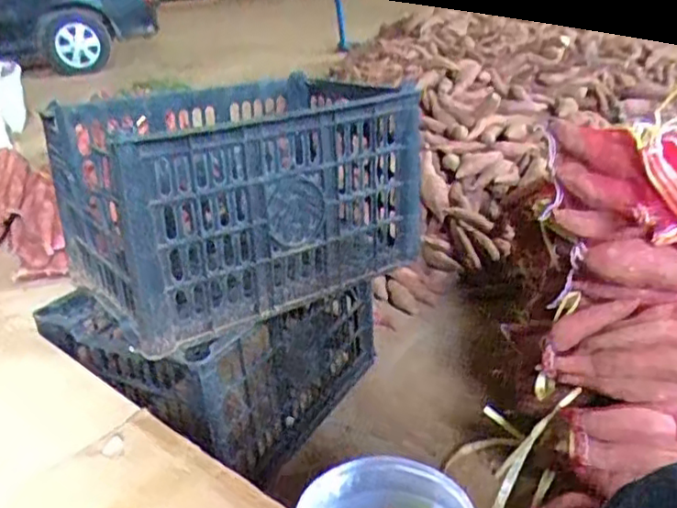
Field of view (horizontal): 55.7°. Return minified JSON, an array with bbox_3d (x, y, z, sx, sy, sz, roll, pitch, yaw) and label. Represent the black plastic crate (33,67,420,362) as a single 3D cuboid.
[{"bbox_3d":[-0.163,-0.116,1.050,0.520,0.275,0.364,-23,30,-35],"label":"black plastic crate"}]

